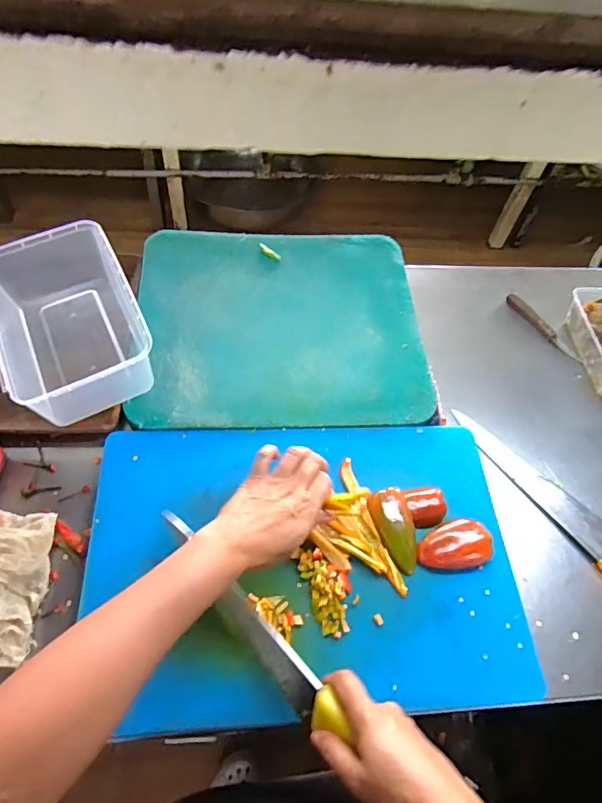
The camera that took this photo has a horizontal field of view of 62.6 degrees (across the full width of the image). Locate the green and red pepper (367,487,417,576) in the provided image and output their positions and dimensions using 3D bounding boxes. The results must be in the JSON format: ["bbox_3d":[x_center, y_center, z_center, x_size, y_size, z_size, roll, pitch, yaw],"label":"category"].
[{"bbox_3d":[0.105,0.141,0.543,0.043,0.019,0.088,-14,61,-13],"label":"green and red pepper"}]

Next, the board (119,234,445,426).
[{"bbox_3d":[-0.027,-0.116,0.697,0.381,0.018,0.340,-1,59,-6],"label":"board"}]

